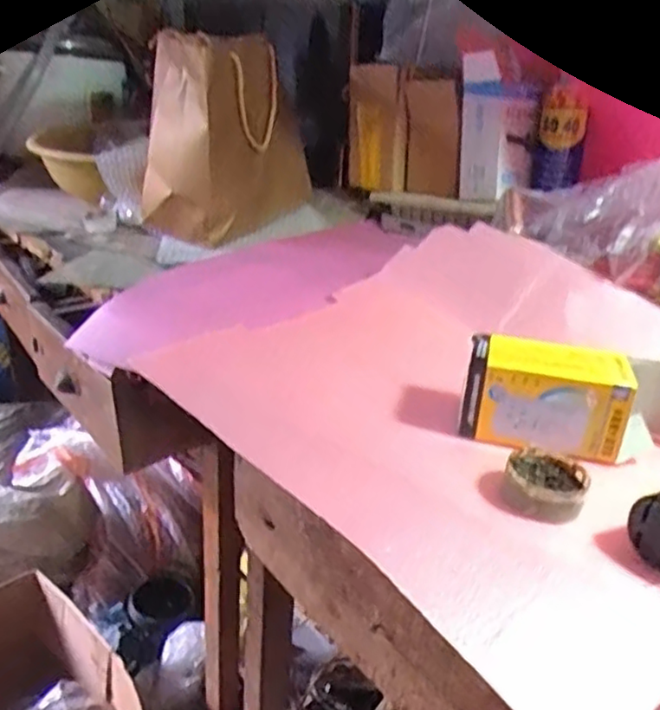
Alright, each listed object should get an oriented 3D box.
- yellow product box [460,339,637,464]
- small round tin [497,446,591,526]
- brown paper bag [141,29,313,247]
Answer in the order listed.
[{"bbox_3d":[0.166,0.028,0.515,0.118,0.061,0.068,10,28,10],"label":"yellow product box"},{"bbox_3d":[0.146,0.088,0.447,0.052,0.021,0.059,18,30,23],"label":"small round tin"},{"bbox_3d":[-0.162,-0.334,0.999,0.180,0.248,0.265,12,28,14],"label":"brown paper bag"}]

